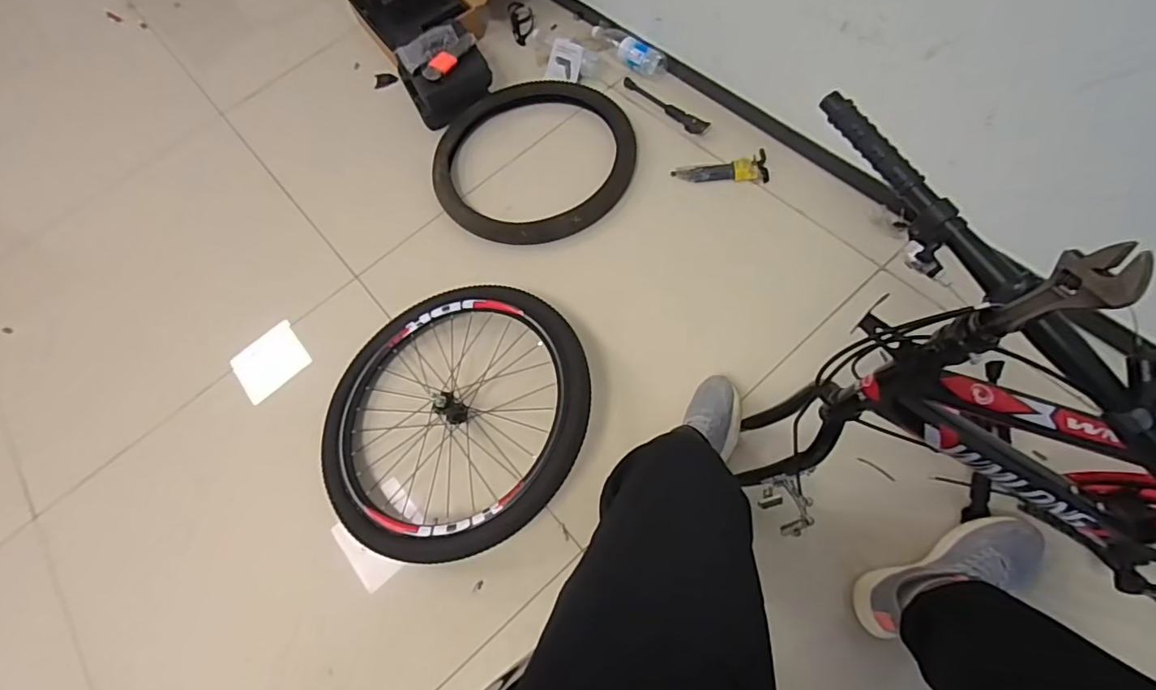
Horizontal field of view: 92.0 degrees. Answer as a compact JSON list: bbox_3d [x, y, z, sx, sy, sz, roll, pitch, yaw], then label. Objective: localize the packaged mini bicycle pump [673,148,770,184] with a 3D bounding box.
[{"bbox_3d":[0.319,-0.385,1.241,0.201,0.023,0.072,-9,64,4],"label":"packaged mini bicycle pump"}]

